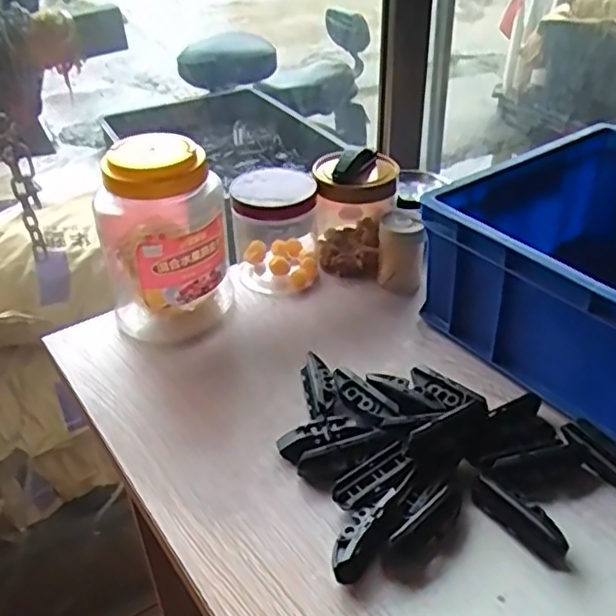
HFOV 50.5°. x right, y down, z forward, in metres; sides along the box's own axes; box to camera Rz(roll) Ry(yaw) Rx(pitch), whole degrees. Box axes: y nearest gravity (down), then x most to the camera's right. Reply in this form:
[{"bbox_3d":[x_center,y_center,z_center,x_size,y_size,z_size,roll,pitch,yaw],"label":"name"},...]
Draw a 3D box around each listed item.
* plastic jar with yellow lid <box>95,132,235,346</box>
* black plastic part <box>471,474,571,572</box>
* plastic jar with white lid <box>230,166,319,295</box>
[{"bbox_3d":[-0.128,-0.063,0.594,0.114,0.179,0.100,-8,37,-7],"label":"plastic jar with yellow lid"},{"bbox_3d":[0.141,0.139,0.432,0.021,0.017,0.076,-27,43,-29],"label":"black plastic part"},{"bbox_3d":[-0.033,-0.074,0.662,0.083,0.111,0.076,-2,36,1],"label":"plastic jar with white lid"}]

